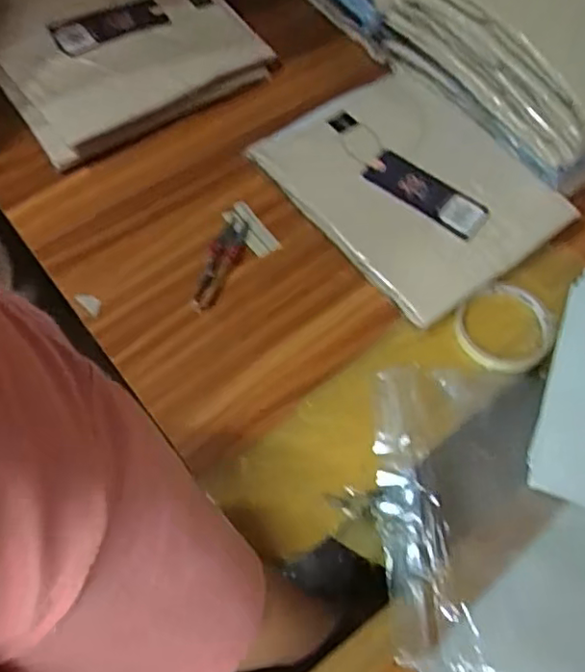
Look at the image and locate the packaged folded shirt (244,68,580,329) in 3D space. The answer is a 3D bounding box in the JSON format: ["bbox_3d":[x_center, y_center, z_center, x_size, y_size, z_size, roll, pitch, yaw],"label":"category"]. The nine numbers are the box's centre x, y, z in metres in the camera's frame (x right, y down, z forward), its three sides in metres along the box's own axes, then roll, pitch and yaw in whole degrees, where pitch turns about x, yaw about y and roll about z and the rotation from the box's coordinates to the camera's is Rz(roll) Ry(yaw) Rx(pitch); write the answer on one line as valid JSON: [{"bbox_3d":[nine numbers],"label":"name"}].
[{"bbox_3d":[0.108,-0.150,0.580,0.191,0.030,0.254,-38,72,-10],"label":"packaged folded shirt"}]

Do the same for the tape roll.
[{"bbox_3d":[0.189,-0.009,0.532,0.079,0.011,0.094,41,67,18],"label":"tape roll"}]

